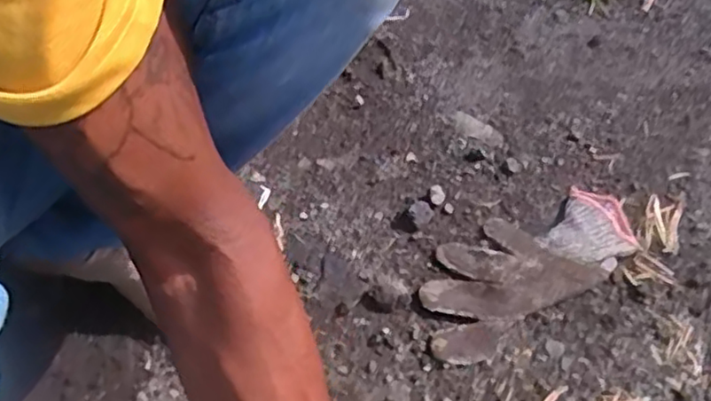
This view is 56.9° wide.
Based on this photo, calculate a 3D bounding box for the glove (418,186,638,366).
[{"bbox_3d":[0.159,0.057,0.617,0.239,0.014,0.104,-27,58,-21],"label":"glove"}]

